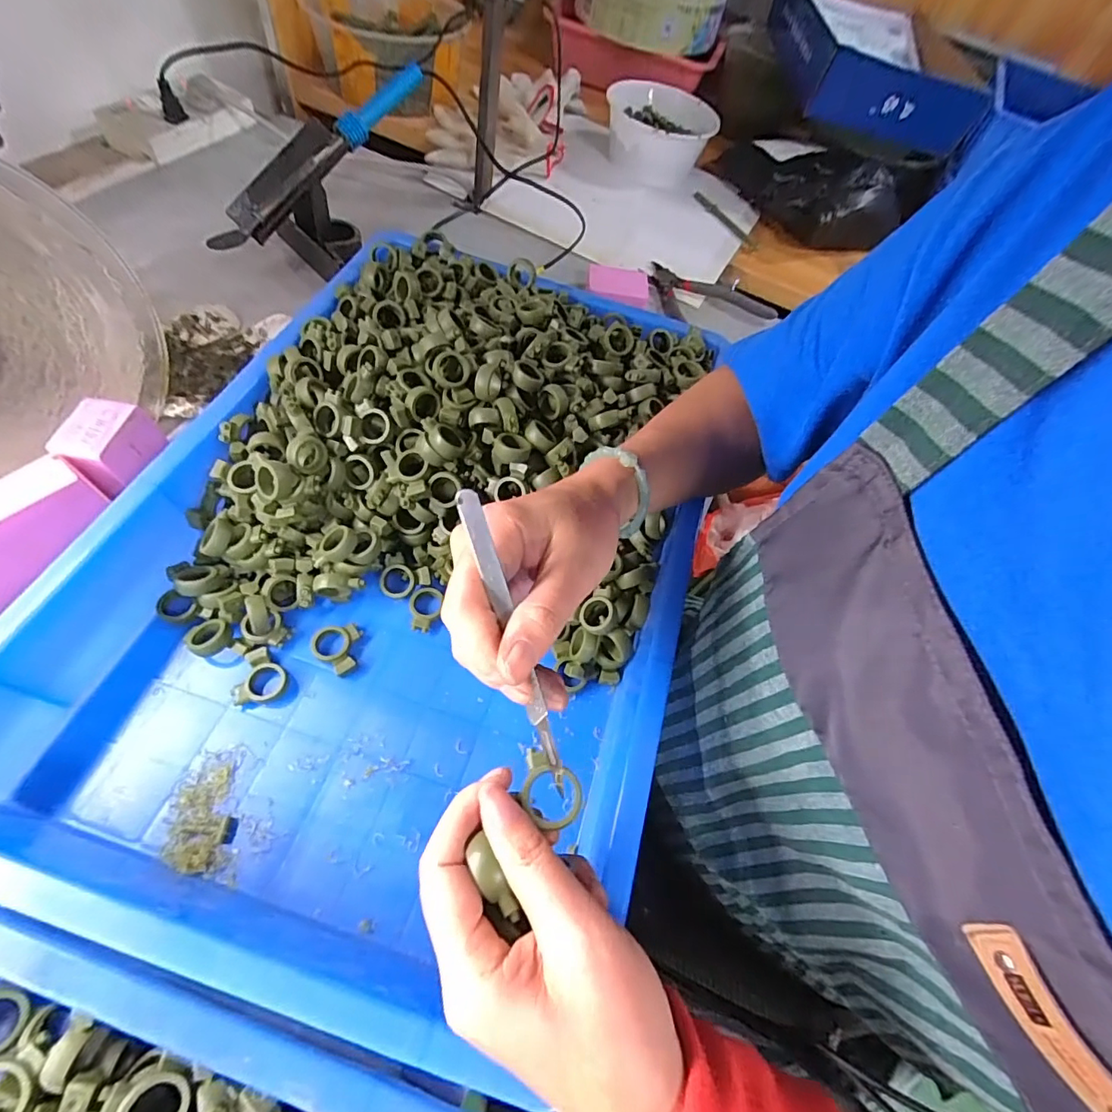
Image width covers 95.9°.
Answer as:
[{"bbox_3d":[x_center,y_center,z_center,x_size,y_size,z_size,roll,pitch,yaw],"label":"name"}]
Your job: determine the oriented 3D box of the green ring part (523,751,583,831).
[{"bbox_3d":[-0.001,0.103,0.222,0.026,0.004,0.031,6,57,1],"label":"green ring part"}]

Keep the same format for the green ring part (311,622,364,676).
[{"bbox_3d":[-0.158,0.066,0.362,0.030,0.013,0.039,3,60,-8],"label":"green ring part"}]

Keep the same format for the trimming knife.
[{"bbox_3d":[-0.017,0.039,0.212,0.008,0.005,0.136,-20,99,-15],"label":"trimming knife"}]

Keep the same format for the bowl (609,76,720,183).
[{"bbox_3d":[0.162,-0.651,0.780,0.155,0.090,0.150,1,57,-2],"label":"bowl"}]

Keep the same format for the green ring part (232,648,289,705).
[{"bbox_3d":[-0.202,0.082,0.345,0.031,0.006,0.038,3,65,-25],"label":"green ring part"}]

